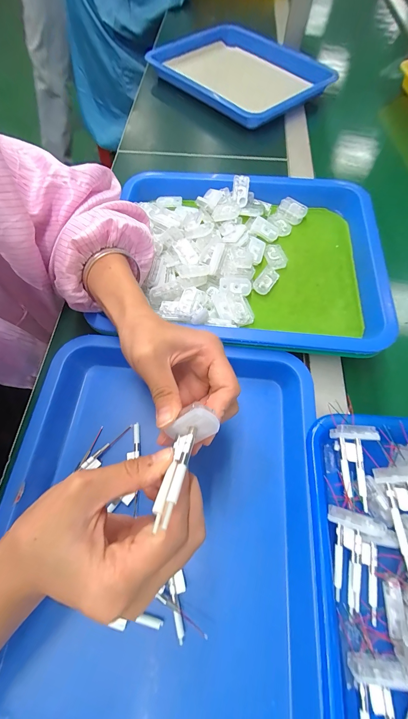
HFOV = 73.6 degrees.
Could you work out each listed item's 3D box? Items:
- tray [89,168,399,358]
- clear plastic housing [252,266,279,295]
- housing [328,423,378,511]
[{"bbox_3d":[0.055,-0.131,0.341,0.335,0.039,0.262,7,65,3],"label":"tray"},{"bbox_3d":[0.075,-0.096,0.330,0.019,0.008,0.039,34,70,14],"label":"clear plastic housing"},{"bbox_3d":[0.129,0.088,0.230,0.035,0.013,0.065,-1,84,-1],"label":"housing"}]

